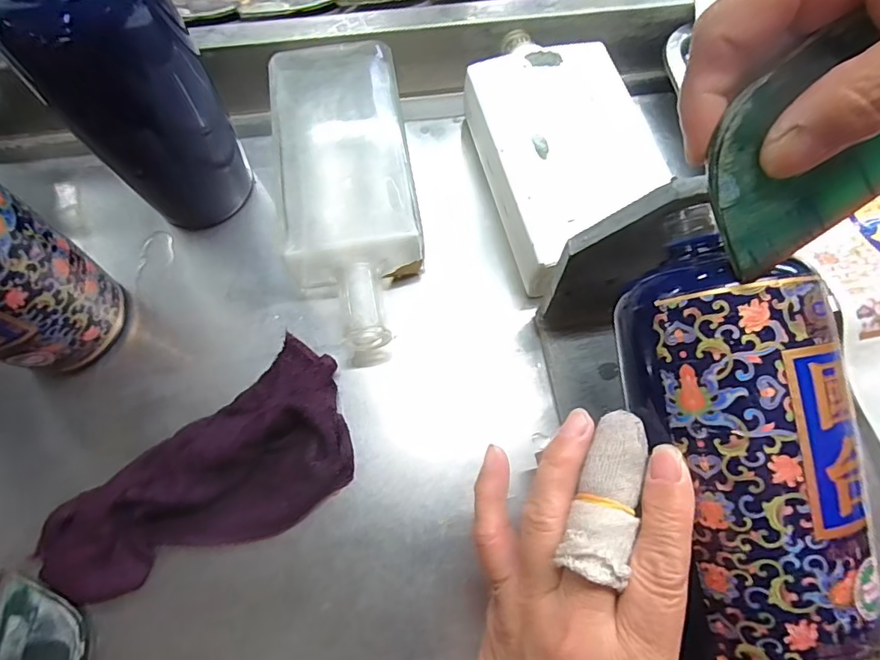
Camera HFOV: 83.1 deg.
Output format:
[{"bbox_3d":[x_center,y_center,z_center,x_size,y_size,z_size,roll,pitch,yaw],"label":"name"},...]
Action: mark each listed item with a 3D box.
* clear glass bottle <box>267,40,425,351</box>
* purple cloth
[{"bbox_3d":[-0.061,-0.095,0.345,0.092,0.050,0.227,-10,71,-3],"label":"clear glass bottle"},{"bbox_3d":[-0.134,0.090,0.283,0.184,0.029,0.090,-36,77,-10],"label":"purple cloth"}]

